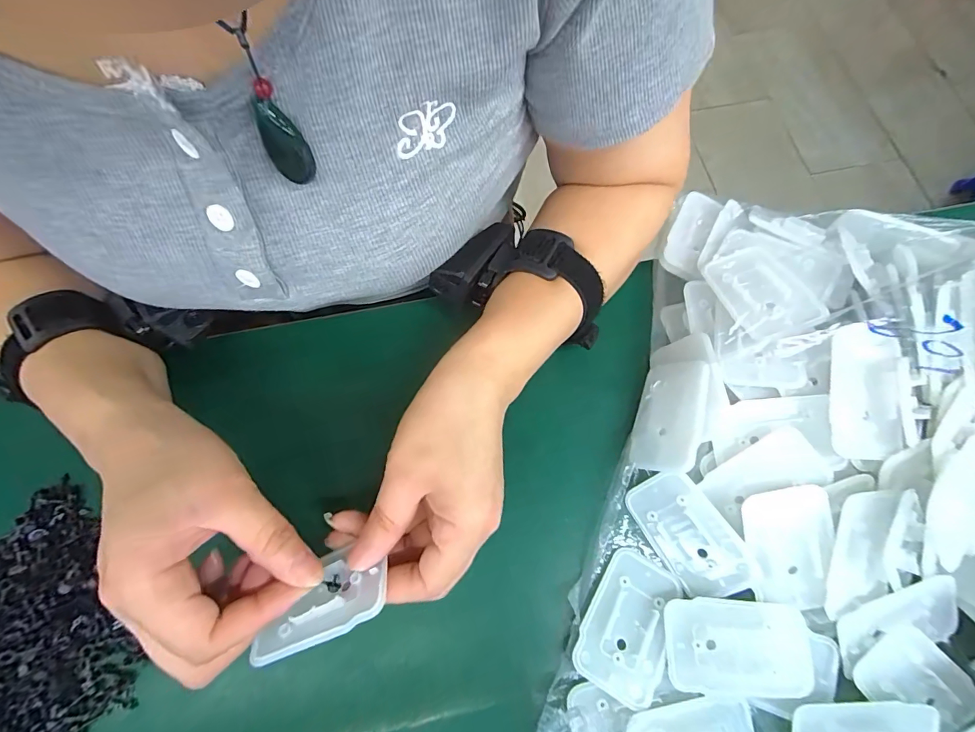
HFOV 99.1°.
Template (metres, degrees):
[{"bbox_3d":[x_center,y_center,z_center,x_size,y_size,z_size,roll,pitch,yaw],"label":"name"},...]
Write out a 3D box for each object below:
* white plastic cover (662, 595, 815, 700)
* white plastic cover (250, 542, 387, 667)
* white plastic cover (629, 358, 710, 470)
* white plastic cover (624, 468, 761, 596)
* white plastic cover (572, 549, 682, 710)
[{"bbox_3d":[0.129,0.145,0.214,0.068,0.011,0.044,3,72,0],"label":"white plastic cover"},{"bbox_3d":[-0.079,0.110,0.196,0.064,0.006,0.037,-22,44,5],"label":"white plastic cover"},{"bbox_3d":[0.107,0.029,0.248,0.004,0.042,0.067,29,68,-30],"label":"white plastic cover"},{"bbox_3d":[0.111,0.094,0.232,0.042,0.004,0.068,-45,67,29],"label":"white plastic cover"},{"bbox_3d":[0.077,0.139,0.226,0.042,0.013,0.067,29,74,8],"label":"white plastic cover"}]

